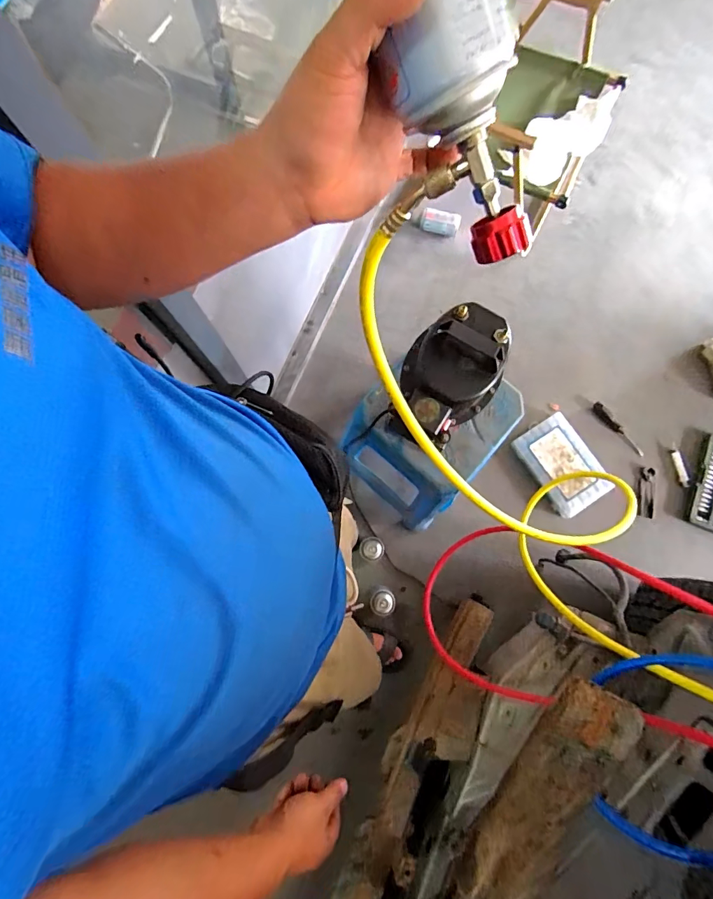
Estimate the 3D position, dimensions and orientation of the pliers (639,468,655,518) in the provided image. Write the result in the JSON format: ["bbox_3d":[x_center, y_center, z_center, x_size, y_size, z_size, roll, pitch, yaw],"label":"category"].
[{"bbox_3d":[0.889,0.131,1.319,0.054,0.010,0.151,10,78,3],"label":"pliers"}]

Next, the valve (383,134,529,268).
[{"bbox_3d":[0.064,-0.147,0.259,0.085,0.054,0.035,28,80,7],"label":"valve"}]

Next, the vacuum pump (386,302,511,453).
[{"bbox_3d":[0.154,-0.119,0.722,0.151,0.236,0.181,35,81,6],"label":"vacuum pump"}]

